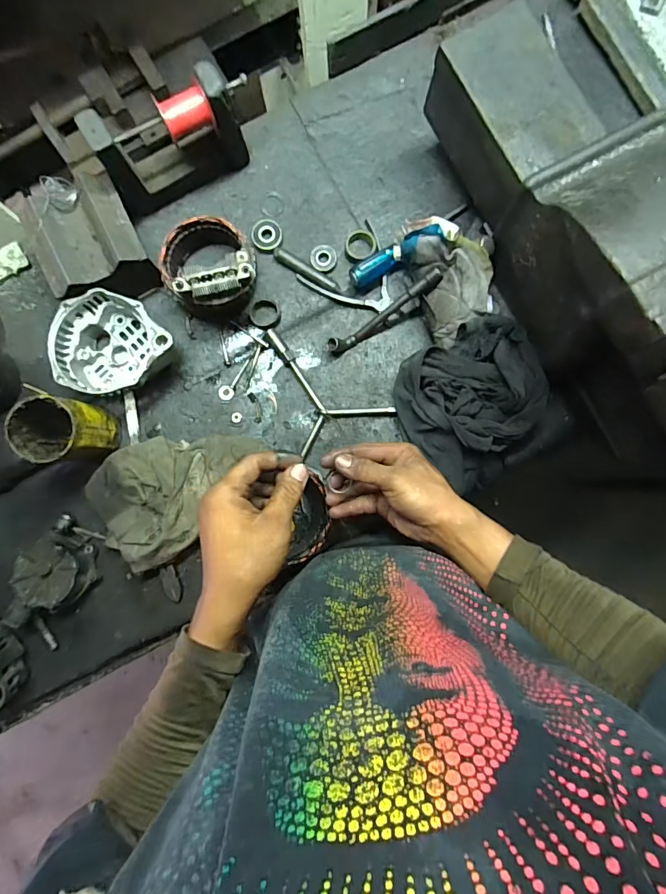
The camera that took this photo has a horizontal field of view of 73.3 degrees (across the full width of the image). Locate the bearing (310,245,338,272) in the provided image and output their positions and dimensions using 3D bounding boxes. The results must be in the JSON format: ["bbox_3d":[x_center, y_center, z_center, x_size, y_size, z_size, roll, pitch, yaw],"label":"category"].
[{"bbox_3d":[-0.012,-0.252,0.596,0.035,0.009,0.037,0,86,2],"label":"bearing"}]

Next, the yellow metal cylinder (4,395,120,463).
[{"bbox_3d":[-0.321,-0.018,0.548,0.079,0.128,0.076,3,86,2],"label":"yellow metal cylinder"}]

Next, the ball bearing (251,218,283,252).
[{"bbox_3d":[-0.088,-0.284,0.600,0.041,0.010,0.042,0,86,2],"label":"ball bearing"}]

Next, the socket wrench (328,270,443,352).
[{"bbox_3d":[0.063,-0.167,0.560,0.161,0.035,0.015,-32,85,21],"label":"socket wrench"}]

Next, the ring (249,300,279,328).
[{"bbox_3d":[-0.090,-0.176,0.591,0.039,0.013,0.037,0,86,2],"label":"ring"}]

